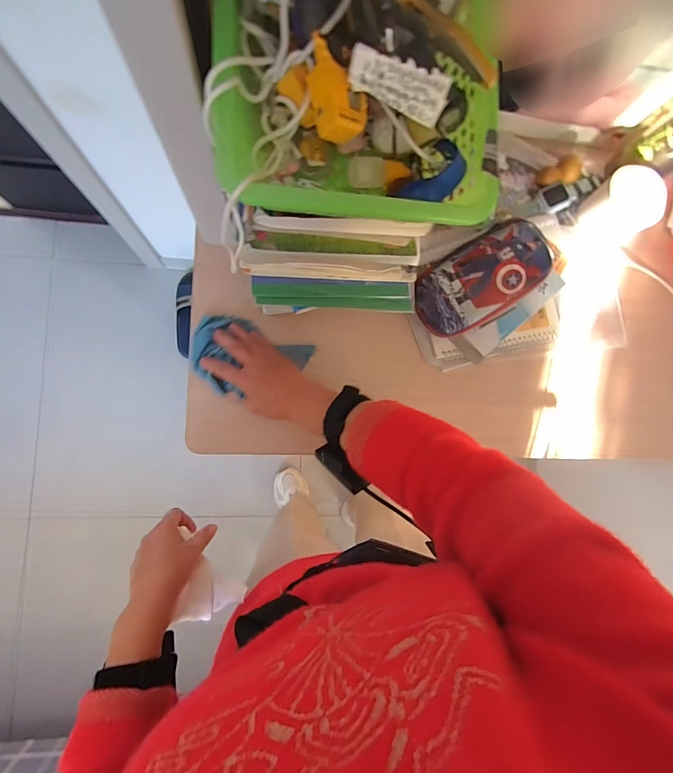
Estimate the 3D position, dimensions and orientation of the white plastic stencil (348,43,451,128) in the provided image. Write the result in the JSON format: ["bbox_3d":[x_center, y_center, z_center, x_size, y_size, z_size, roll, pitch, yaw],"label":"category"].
[{"bbox_3d":[0.046,-0.222,0.289,0.072,0.032,0.004,18,51,-8],"label":"white plastic stencil"}]

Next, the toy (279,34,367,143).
[{"bbox_3d":[-0.006,-0.224,0.299,0.043,0.033,0.067,-40,92,-9],"label":"toy"}]

